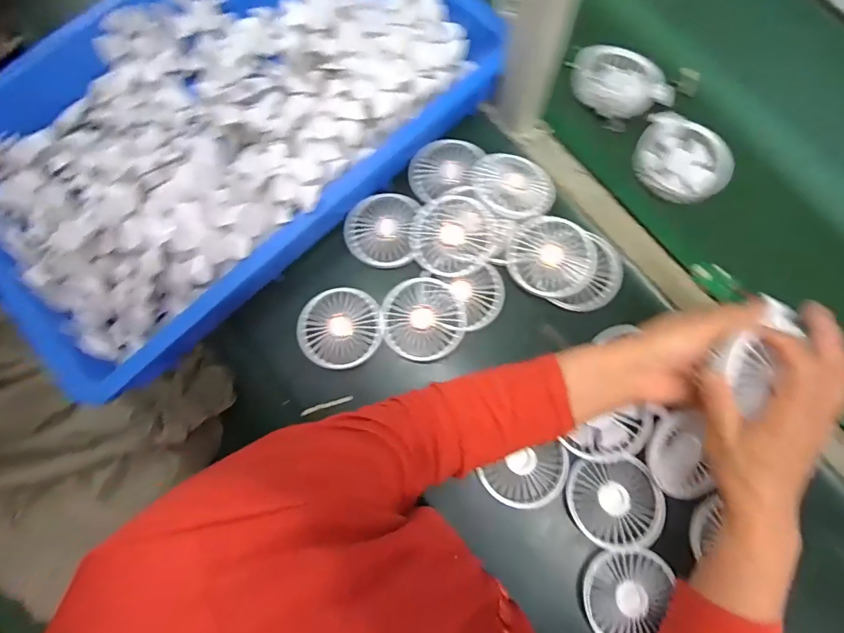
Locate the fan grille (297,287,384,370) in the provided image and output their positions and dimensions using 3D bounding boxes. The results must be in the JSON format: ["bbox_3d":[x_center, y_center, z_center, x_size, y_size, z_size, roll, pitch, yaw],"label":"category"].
[{"bbox_3d":[-0.090,0.013,0.497,0.090,0.013,0.088,0,75,0],"label":"fan grille"}]

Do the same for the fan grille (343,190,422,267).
[{"bbox_3d":[-0.048,-0.102,0.516,0.080,0.019,0.085,0,75,0],"label":"fan grille"}]

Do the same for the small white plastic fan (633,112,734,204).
[{"bbox_3d":[0.297,-0.179,0.514,0.103,0.043,0.085,32,77,8],"label":"small white plastic fan"}]

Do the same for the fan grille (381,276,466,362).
[{"bbox_3d":[0.000,0.001,0.481,0.083,0.012,0.091,-30,78,-8],"label":"fan grille"}]

